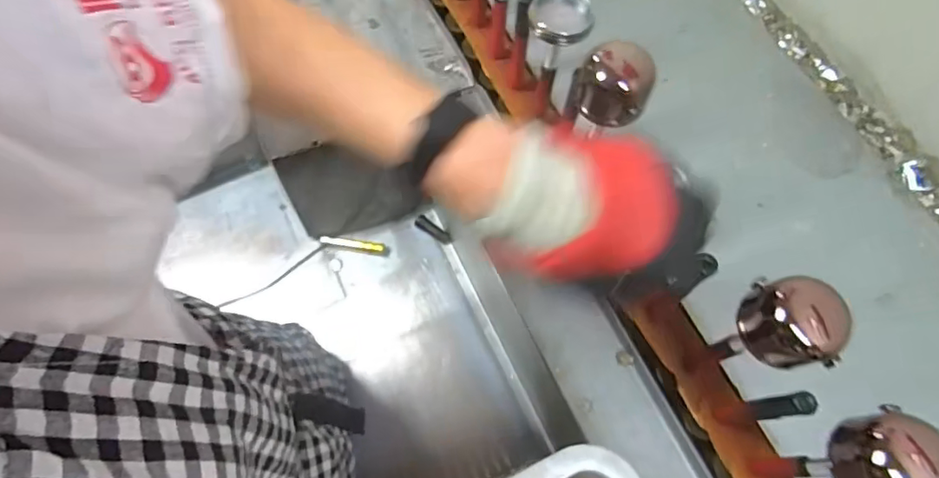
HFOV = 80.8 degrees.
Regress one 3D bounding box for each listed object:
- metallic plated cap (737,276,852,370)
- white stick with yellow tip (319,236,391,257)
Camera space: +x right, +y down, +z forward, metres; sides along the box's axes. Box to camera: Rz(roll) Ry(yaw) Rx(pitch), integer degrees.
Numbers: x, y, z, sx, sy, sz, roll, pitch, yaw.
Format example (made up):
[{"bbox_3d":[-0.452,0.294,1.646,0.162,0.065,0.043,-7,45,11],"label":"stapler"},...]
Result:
[{"bbox_3d":[0.220,0.059,0.375,0.050,0.043,0.054,-1,68,2],"label":"metallic plated cap"},{"bbox_3d":[-0.164,0.011,0.794,0.101,0.010,0.016,8,69,6],"label":"white stick with yellow tip"}]

